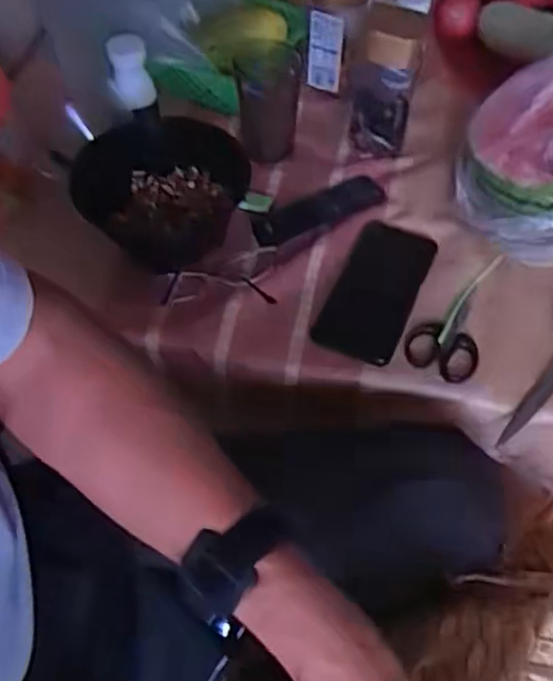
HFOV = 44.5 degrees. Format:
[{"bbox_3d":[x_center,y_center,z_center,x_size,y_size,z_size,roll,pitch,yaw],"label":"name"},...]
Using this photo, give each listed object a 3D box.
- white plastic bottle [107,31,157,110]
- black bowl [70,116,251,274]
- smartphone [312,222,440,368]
[{"bbox_3d":[-0.158,-0.292,0.737,0.041,0.061,0.050,-14,57,-9],"label":"white plastic bottle"},{"bbox_3d":[-0.117,-0.160,0.692,0.170,0.054,0.157,38,64,23],"label":"black bowl"},{"bbox_3d":[0.098,-0.052,0.666,0.083,0.010,0.164,20,58,13],"label":"smartphone"}]

